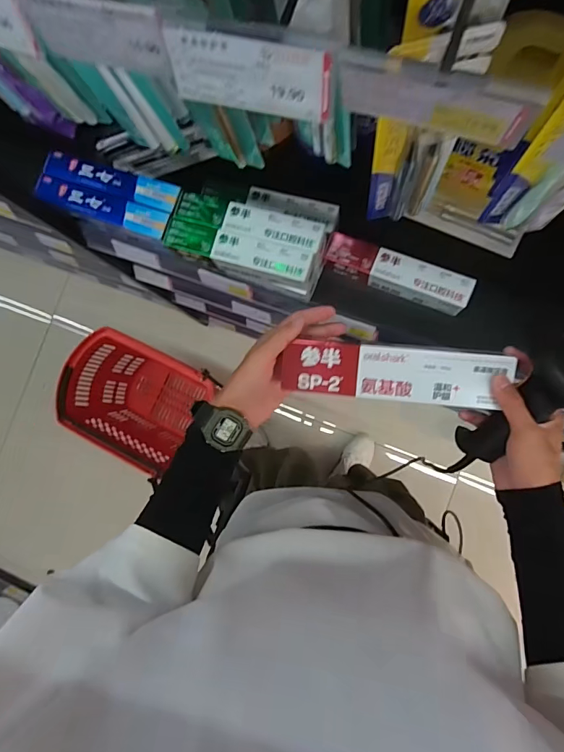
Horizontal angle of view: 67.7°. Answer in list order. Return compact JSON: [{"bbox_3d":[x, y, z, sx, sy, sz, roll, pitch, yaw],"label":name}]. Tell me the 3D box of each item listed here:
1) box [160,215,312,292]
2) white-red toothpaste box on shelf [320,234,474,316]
[{"bbox_3d":[-0.062,-0.183,0.634,0.218,0.048,0.046,17,88,9],"label":"box"},{"bbox_3d":[0.176,-0.158,0.647,0.221,0.048,0.051,22,88,9],"label":"white-red toothpaste box on shelf"}]

